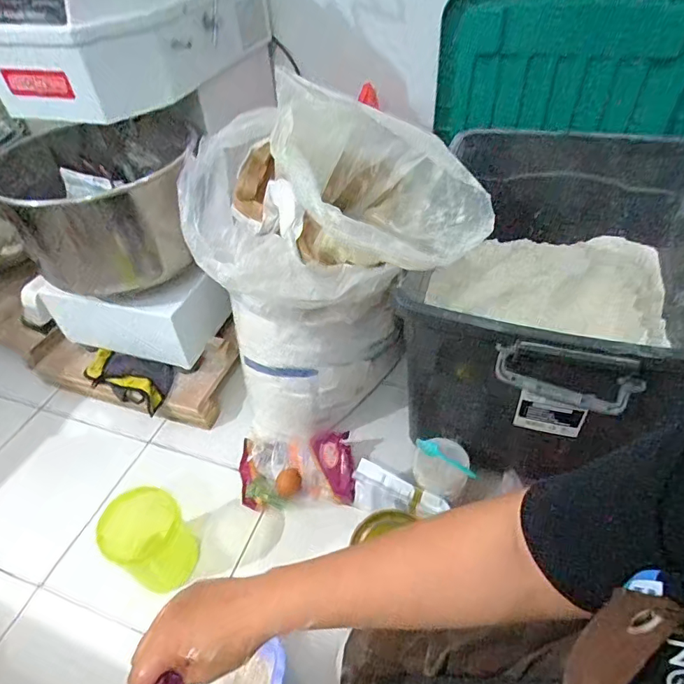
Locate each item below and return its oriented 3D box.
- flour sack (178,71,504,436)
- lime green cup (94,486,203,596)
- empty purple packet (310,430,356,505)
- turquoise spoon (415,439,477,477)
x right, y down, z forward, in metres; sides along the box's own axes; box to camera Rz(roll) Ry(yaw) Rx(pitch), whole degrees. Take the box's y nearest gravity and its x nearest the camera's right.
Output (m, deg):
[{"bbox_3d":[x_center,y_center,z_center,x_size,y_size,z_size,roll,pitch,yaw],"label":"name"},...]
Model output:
[{"bbox_3d":[-0.005,-0.080,0.754,0.394,0.544,0.250,10,46,16],"label":"flour sack"},{"bbox_3d":[-0.303,0.319,0.756,0.103,0.146,0.112,-3,44,3],"label":"lime green cup"},{"bbox_3d":[-0.010,0.229,0.874,0.073,0.034,0.135,-15,64,-9],"label":"empty purple packet"},{"bbox_3d":[0.168,0.185,0.763,0.105,0.011,0.024,23,51,27],"label":"turquoise spoon"}]

